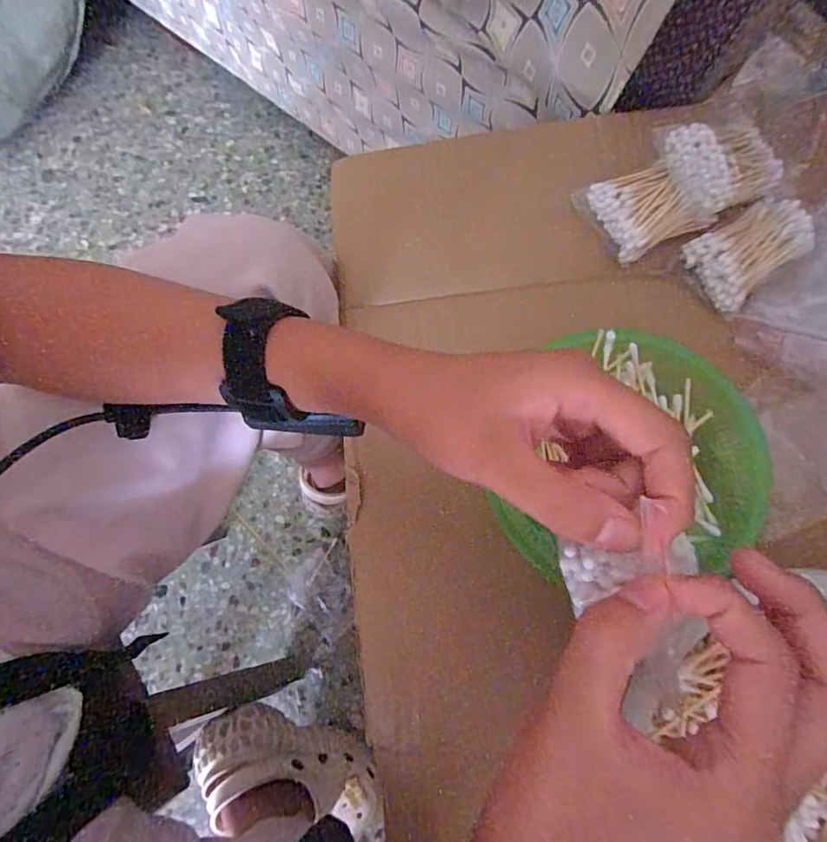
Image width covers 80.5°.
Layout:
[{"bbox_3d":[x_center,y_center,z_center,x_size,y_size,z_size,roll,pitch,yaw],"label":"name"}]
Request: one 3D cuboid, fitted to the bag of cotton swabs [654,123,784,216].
[{"bbox_3d":[0.222,-0.186,0.343,0.080,0.034,0.067,-21,75,-4],"label":"bag of cotton swabs"}]

